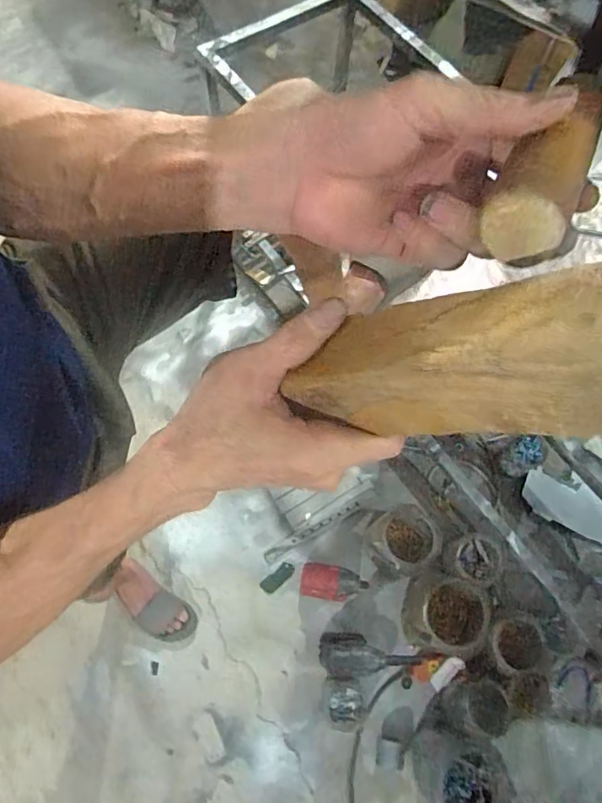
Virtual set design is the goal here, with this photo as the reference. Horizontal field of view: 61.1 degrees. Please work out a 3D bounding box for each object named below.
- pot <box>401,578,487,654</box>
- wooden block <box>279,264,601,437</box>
[{"bbox_3d":[0.346,0.519,1.233,0.164,0.182,0.164,1,69,-2],"label":"pot"},{"bbox_3d":[0.063,-0.016,0.215,0.149,0.046,0.047,-4,60,45],"label":"wooden block"}]

